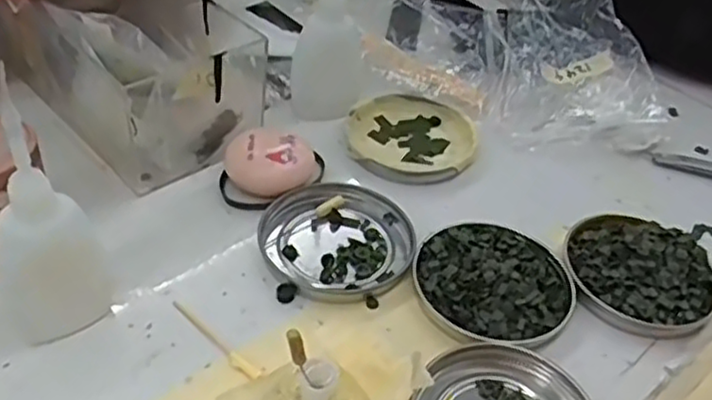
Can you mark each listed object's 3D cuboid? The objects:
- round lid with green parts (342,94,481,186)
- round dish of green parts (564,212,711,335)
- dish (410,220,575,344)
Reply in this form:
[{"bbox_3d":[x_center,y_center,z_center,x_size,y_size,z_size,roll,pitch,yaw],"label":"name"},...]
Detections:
[{"bbox_3d":[0.034,-0.038,0.449,0.080,0.012,0.072,13,43,6],"label":"round lid with green parts"},{"bbox_3d":[0.158,0.035,0.378,0.092,0.014,0.083,4,42,-4],"label":"round dish of green parts"},{"bbox_3d":[0.068,0.040,0.361,0.076,0.011,0.075,4,42,-4],"label":"dish"}]

